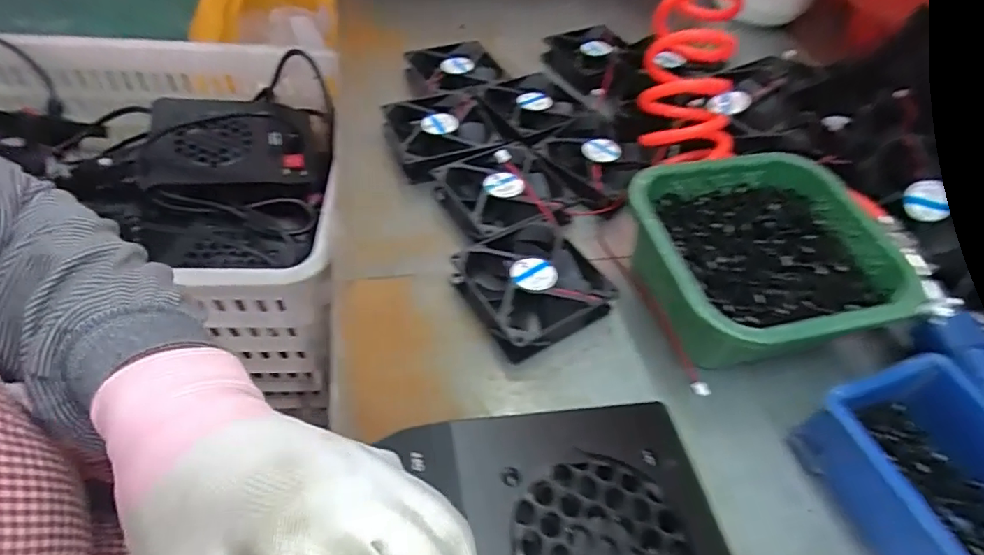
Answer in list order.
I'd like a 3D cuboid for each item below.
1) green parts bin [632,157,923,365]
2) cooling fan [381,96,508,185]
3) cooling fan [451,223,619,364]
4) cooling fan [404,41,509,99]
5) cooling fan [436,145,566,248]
[{"bbox_3d":[0.190,-0.007,0.391,0.170,0.075,0.158,-9,52,-13],"label":"green parts bin"},{"bbox_3d":[-0.049,-0.137,0.506,0.096,0.026,0.103,-18,55,-20],"label":"cooling fan"},{"bbox_3d":[0.029,0.005,0.394,0.093,0.026,0.098,-21,56,-22],"label":"cooling fan"},{"bbox_3d":[-0.039,-0.227,0.582,0.098,0.022,0.098,-10,52,-14],"label":"cooling fan"},{"bbox_3d":[0.009,-0.069,0.456,0.094,0.026,0.099,-18,55,-20],"label":"cooling fan"}]

